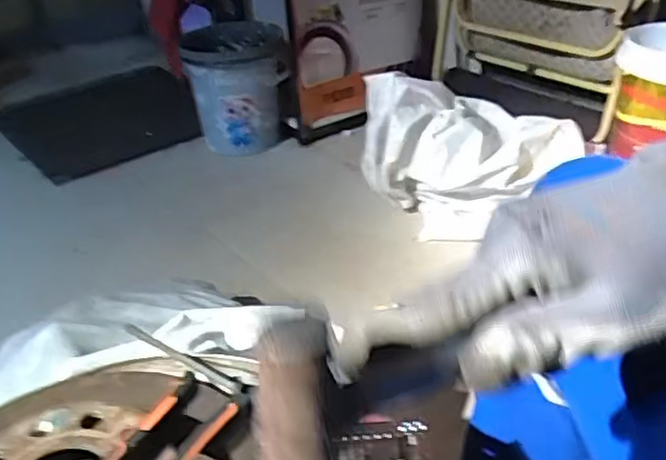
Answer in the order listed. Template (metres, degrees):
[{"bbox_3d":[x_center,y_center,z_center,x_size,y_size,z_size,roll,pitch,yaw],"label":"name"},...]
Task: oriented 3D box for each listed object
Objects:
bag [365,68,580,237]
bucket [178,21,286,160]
[{"bbox_3d":[0.274,-0.143,1.326,0.405,0.299,0.188,-6,32,-4],"label":"bag"},{"bbox_3d":[-0.251,-0.381,1.806,0.262,0.281,0.236,-6,32,-4],"label":"bucket"}]

